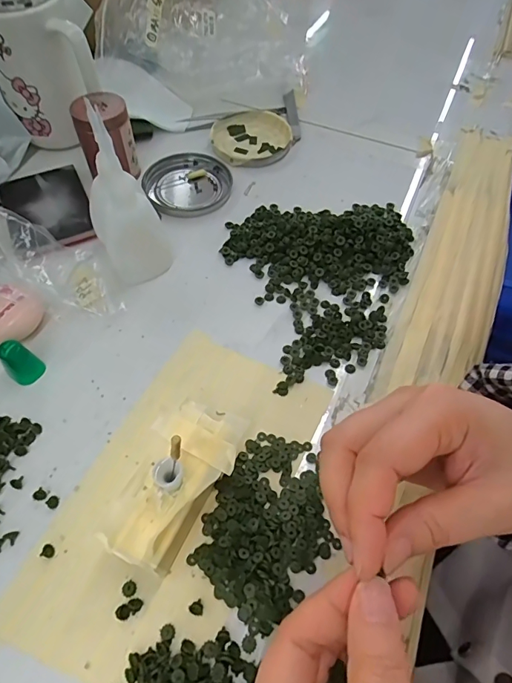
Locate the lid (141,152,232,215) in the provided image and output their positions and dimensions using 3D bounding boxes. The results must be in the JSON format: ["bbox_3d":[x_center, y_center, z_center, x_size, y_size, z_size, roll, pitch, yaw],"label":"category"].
[{"bbox_3d":[-0.062,-0.145,0.397,0.077,0.010,0.075,1,57,-1],"label":"lid"}]

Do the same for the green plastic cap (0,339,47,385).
[{"bbox_3d":[-0.152,0.013,0.281,0.019,0.028,0.017,-33,64,-21],"label":"green plastic cap"}]

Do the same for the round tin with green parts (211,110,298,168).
[{"bbox_3d":[-0.004,-0.203,0.432,0.079,0.008,0.083,1,57,-1],"label":"round tin with green parts"}]

